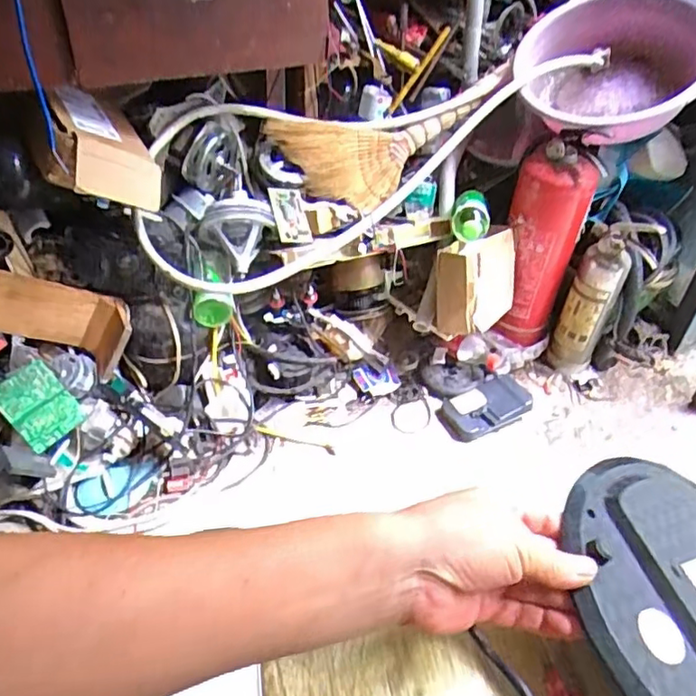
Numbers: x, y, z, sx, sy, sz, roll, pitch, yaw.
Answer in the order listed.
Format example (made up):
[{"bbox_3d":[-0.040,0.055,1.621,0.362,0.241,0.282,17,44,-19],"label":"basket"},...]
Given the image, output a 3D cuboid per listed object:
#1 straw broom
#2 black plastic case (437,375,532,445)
[{"bbox_3d":[0.107,-0.391,1.182,0.500,0.197,0.056,-18,14,-15],"label":"straw broom"},{"bbox_3d":[0.272,0.117,1.211,0.186,0.050,0.115,-20,46,-25],"label":"black plastic case"}]

